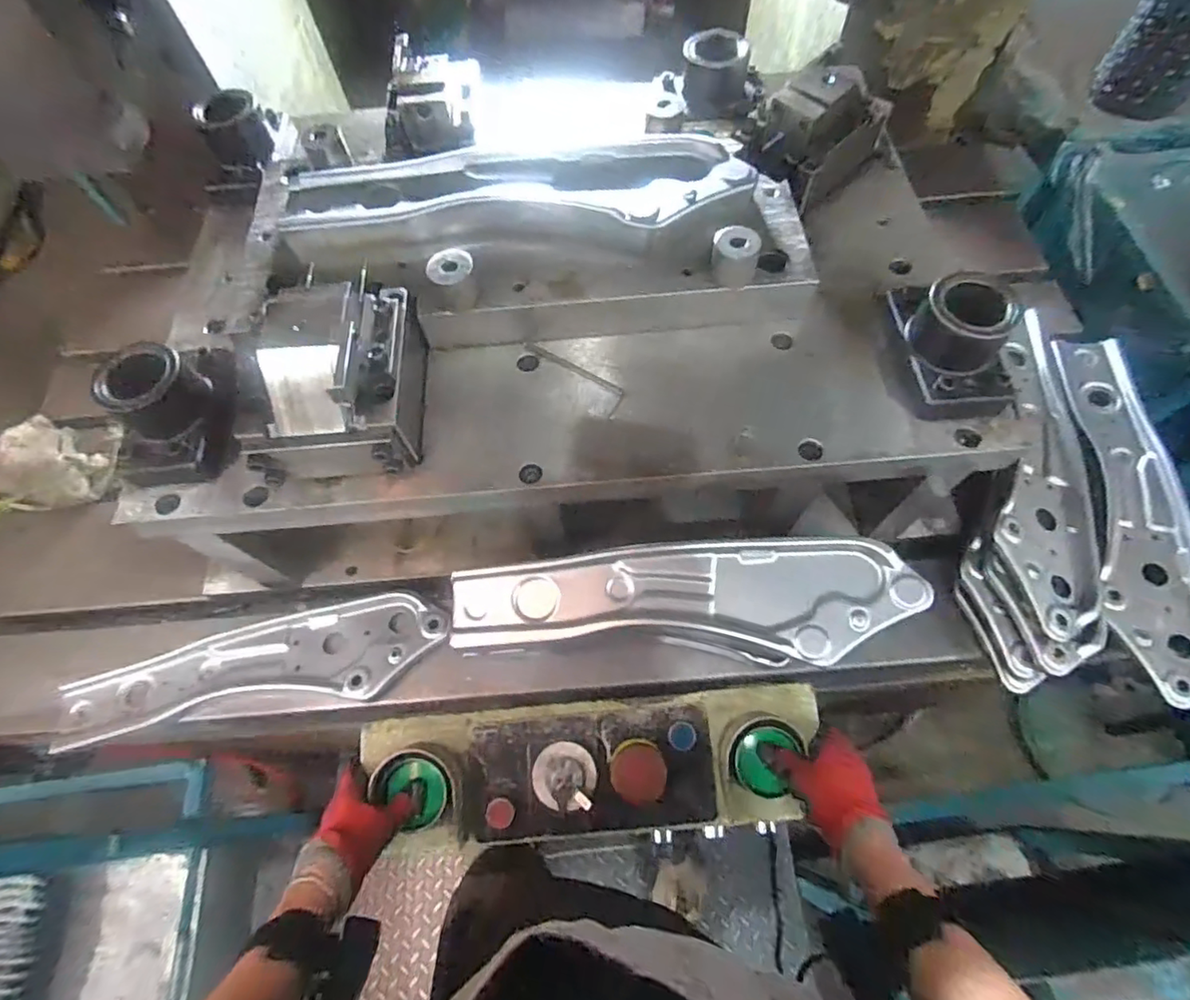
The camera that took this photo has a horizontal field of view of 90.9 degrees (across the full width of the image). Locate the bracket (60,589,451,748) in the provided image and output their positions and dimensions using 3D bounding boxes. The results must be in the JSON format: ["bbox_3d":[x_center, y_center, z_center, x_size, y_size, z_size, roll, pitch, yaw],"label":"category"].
[{"bbox_3d":[-0.384,0.183,0.659,0.427,0.021,0.111,-10,64,-1],"label":"bracket"}]

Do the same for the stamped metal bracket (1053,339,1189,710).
[{"bbox_3d":[0.625,0.002,0.674,0.115,0.036,0.431,7,65,7],"label":"stamped metal bracket"}]

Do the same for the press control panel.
[{"bbox_3d":[-0.004,0.284,0.622,0.475,0.060,0.139,-6,64,0],"label":"press control panel"}]

